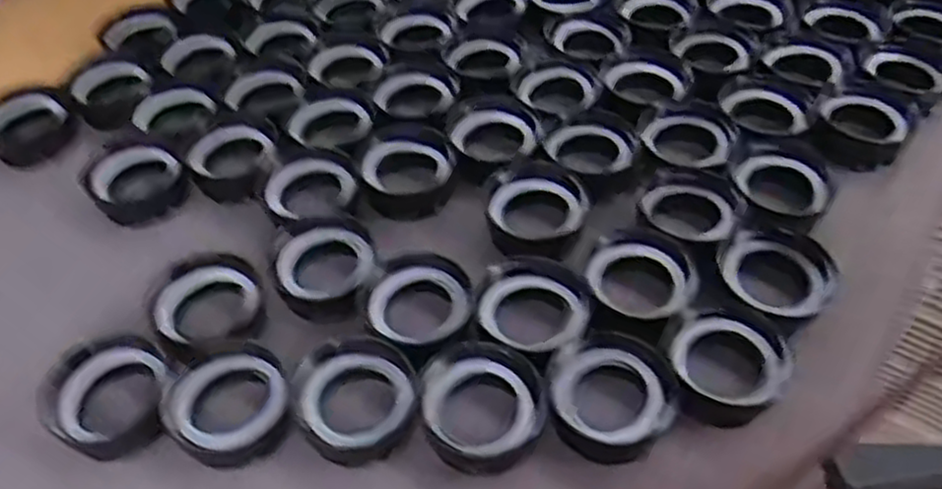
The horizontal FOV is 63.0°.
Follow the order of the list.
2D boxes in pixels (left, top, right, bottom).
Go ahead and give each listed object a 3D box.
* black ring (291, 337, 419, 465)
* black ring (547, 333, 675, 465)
[{"bbox_3d":[-0.065,0.087,0.432,0.066,0.028,0.064,-2,48,2],"label":"black ring"},{"bbox_3d":[0.077,0.086,0.428,0.068,0.031,0.062,-2,48,2],"label":"black ring"}]

